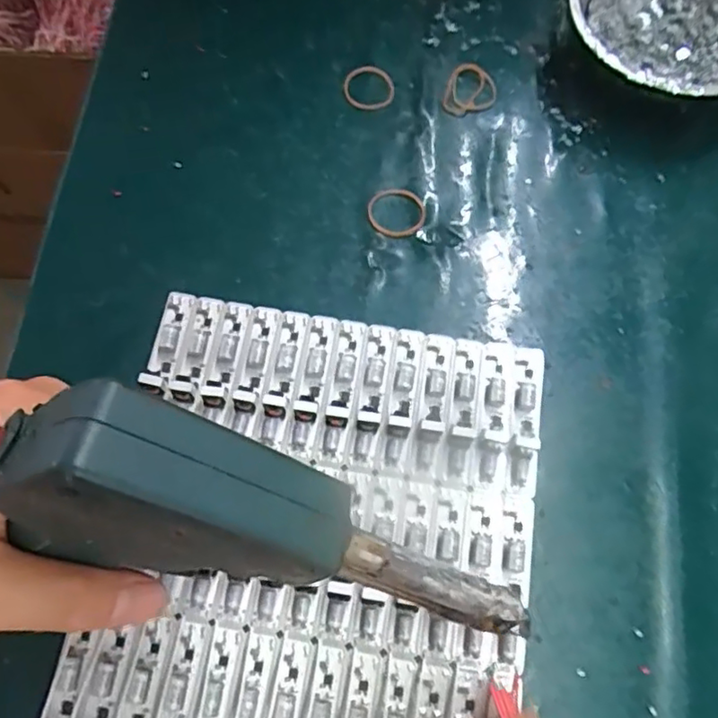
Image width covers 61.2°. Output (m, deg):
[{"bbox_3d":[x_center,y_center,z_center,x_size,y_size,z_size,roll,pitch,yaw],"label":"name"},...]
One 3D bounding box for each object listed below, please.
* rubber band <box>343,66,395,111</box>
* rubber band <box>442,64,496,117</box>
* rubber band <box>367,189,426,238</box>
[{"bbox_3d":[0.006,-0.164,0.367,0.030,0.006,0.032,1,70,-1],"label":"rubber band"},{"bbox_3d":[0.068,-0.162,0.368,0.030,0.004,0.042,15,70,4],"label":"rubber band"},{"bbox_3d":[0.021,-0.081,0.338,0.032,0.004,0.031,1,70,-1],"label":"rubber band"}]

